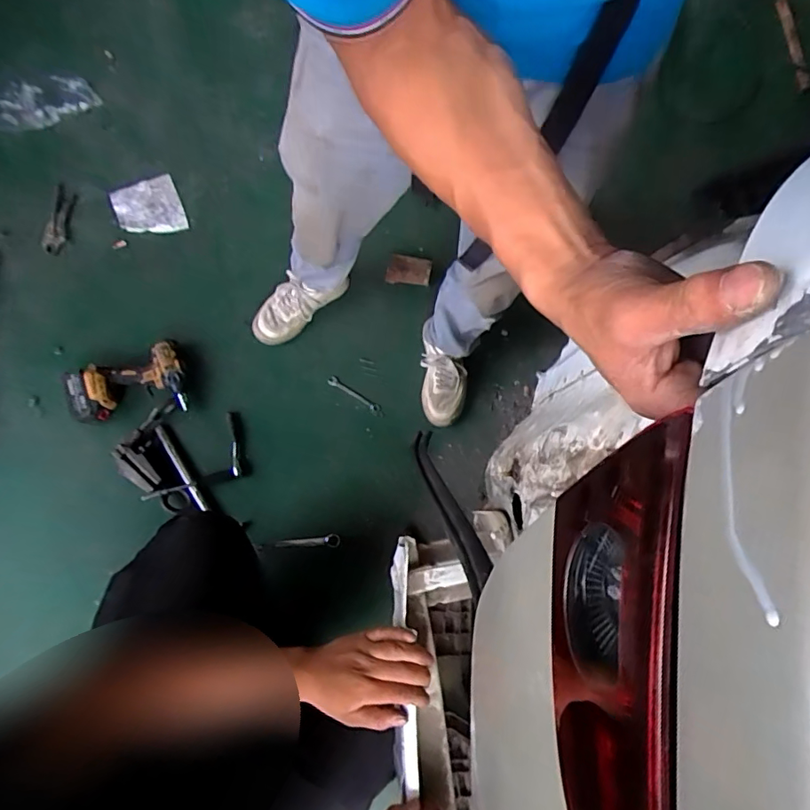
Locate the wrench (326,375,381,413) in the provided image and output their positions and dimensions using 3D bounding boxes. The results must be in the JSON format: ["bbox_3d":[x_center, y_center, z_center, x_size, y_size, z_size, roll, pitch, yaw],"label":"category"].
[{"bbox_3d":[-0.118,-0.025,1.158,0.135,0.010,0.022,33,77,2],"label":"wrench"}]

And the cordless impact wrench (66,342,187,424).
[{"bbox_3d":[-0.613,-0.054,1.096,0.238,0.101,0.155,-12,80,11],"label":"cordless impact wrench"}]

